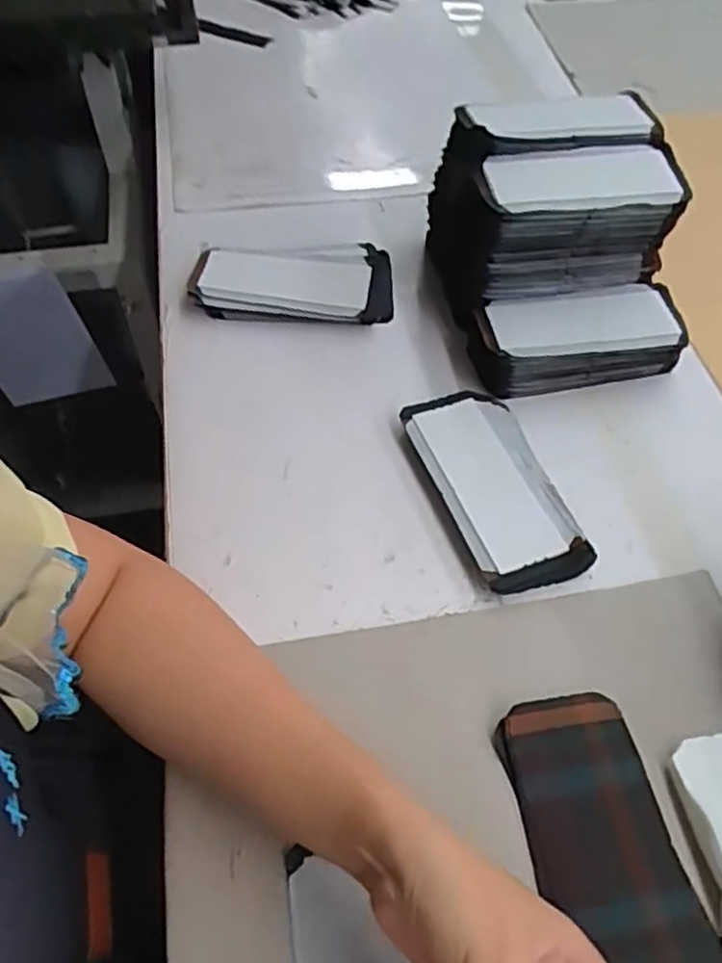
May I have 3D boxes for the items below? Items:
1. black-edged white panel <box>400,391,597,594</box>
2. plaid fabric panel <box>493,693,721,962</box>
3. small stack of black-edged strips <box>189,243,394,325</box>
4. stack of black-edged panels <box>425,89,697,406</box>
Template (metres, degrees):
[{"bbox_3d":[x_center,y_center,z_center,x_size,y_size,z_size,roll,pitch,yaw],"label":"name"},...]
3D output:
[{"bbox_3d":[0.097,0.001,0.516,0.084,0.019,0.162,-15,55,-10],"label":"black-edged white panel"},{"bbox_3d":[0.133,0.198,0.379,0.076,0.009,0.163,-10,54,-7],"label":"plaid fabric panel"},{"bbox_3d":[-0.059,-0.178,0.637,0.170,0.030,0.084,0,53,1],"label":"small stack of black-edged strips"},{"bbox_3d":[0.164,-0.204,0.585,0.173,0.131,0.207,-9,54,-6],"label":"stack of black-edged panels"}]

